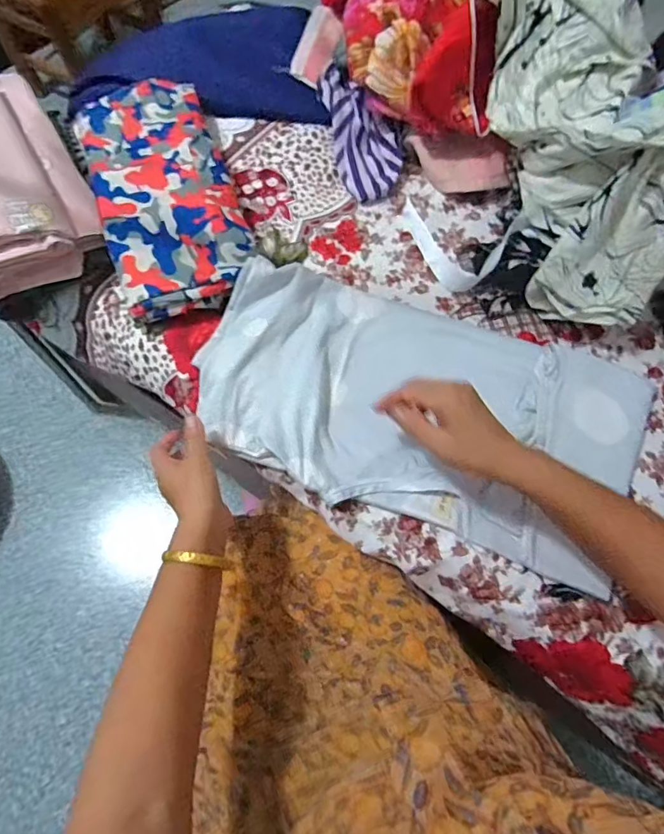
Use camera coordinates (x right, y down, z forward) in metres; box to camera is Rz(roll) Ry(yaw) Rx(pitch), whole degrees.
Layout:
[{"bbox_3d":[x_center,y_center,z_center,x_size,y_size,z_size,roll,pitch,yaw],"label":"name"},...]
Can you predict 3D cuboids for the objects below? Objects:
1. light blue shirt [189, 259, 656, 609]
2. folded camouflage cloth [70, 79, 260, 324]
[{"bbox_3d":[0.093,-0.015,0.508,0.461,0.045,0.247,18,67,5],"label":"light blue shirt"},{"bbox_3d":[-0.197,-0.262,0.569,0.154,0.064,0.303,-19,69,-10],"label":"folded camouflage cloth"}]

